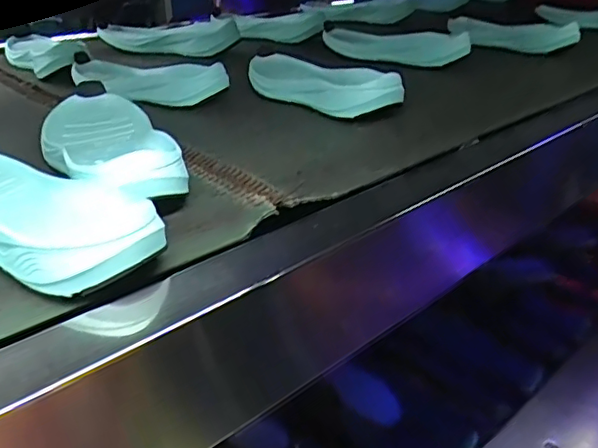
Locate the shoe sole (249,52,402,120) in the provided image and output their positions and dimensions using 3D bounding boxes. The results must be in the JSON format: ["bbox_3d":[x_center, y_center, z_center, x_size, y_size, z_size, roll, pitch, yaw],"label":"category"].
[{"bbox_3d":[0.015,-0.155,0.642,0.068,0.041,0.225,-21,36,-33],"label":"shoe sole"}]

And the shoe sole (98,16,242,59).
[{"bbox_3d":[-0.207,-0.292,0.892,0.222,0.049,0.054,9,31,14],"label":"shoe sole"}]

